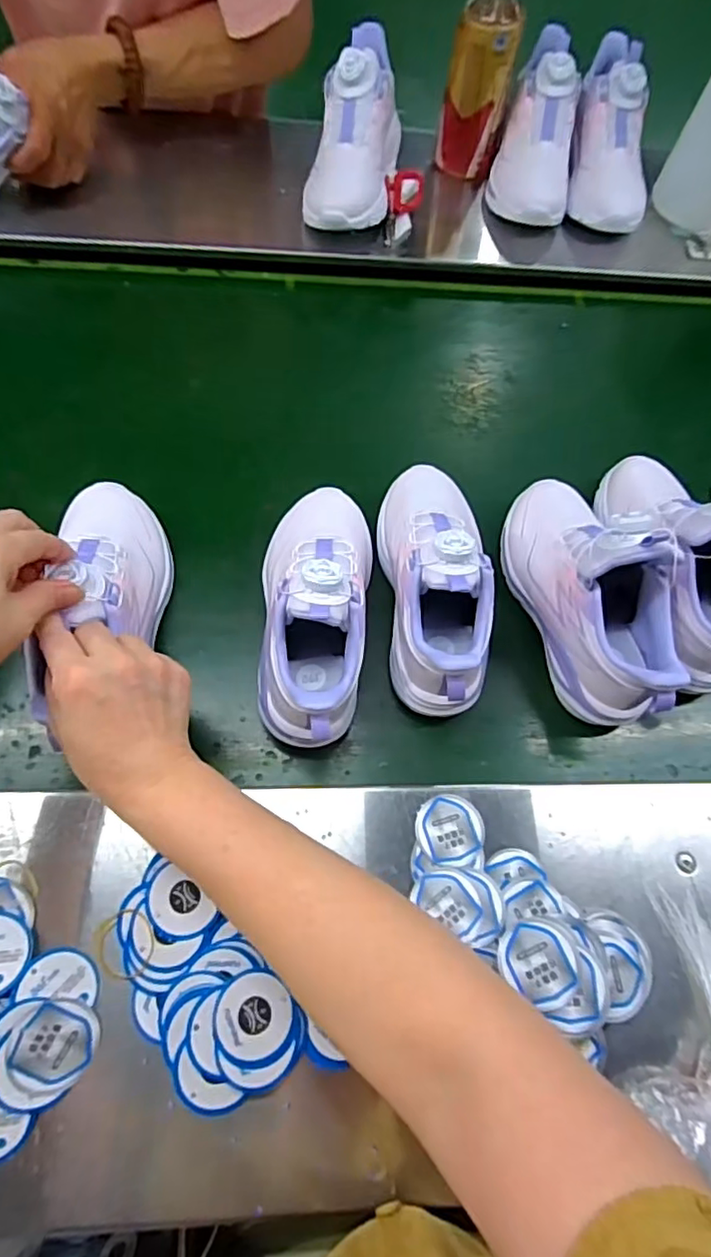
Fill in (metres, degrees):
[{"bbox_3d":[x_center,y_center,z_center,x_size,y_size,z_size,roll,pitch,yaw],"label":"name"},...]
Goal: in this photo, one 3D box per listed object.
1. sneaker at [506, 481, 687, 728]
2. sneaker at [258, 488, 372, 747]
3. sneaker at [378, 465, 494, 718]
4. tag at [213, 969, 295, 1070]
[{"bbox_3d":[0.188,-0.034,0.478,0.081,0.139,0.216,-14,68,-10],"label":"sneaker"},{"bbox_3d":[-0.030,-0.021,0.462,0.088,0.106,0.213,3,66,-2],"label":"sneaker"},{"bbox_3d":[0.063,-0.044,0.485,0.070,0.119,0.218,-2,66,-5],"label":"sneaker"},{"bbox_3d":[-0.061,0.232,0.356,0.044,0.004,0.048,6,62,-12],"label":"tag"}]

